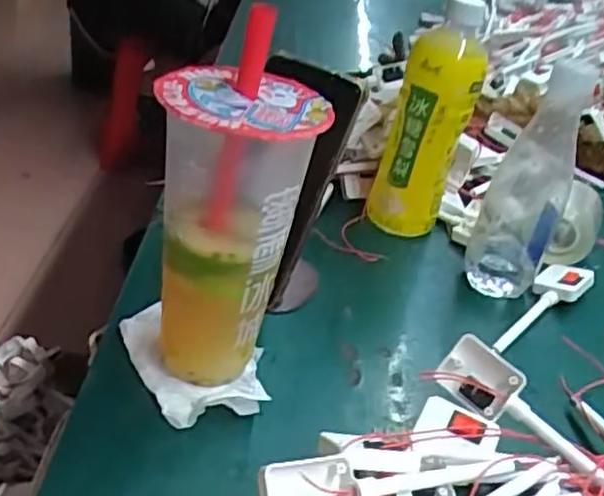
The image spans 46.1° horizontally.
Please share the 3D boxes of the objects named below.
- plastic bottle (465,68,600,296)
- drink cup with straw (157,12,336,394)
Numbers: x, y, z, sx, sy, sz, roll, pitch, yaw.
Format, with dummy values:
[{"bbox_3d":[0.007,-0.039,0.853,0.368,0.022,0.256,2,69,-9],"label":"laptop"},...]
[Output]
[{"bbox_3d":[0.181,-0.049,0.566,0.061,0.192,0.050,17,32,9],"label":"plastic bottle"},{"bbox_3d":[-0.042,-0.009,0.412,0.085,0.206,0.085,-10,37,-30],"label":"drink cup with straw"}]

